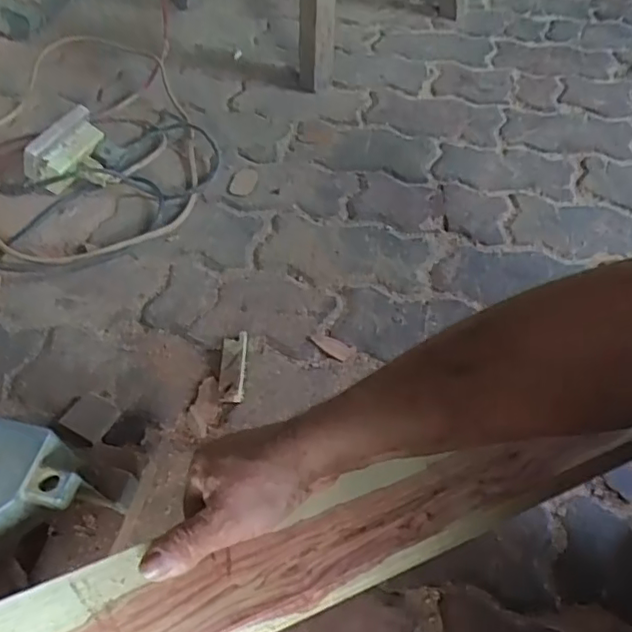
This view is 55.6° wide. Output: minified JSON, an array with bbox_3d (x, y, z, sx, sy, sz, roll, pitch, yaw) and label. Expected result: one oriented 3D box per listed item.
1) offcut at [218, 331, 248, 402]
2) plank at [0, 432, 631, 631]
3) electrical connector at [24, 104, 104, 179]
[{"bbox_3d":[-0.090,0.054,0.653,0.027,0.013,0.082,1,52,-3],"label":"offcut"},{"bbox_3d":[-0.027,0.168,0.401,0.632,0.024,0.082,-16,55,-14],"label":"plank"},{"bbox_3d":[-0.341,-0.229,0.807,0.032,0.054,0.115,-8,40,44],"label":"electrical connector"}]

